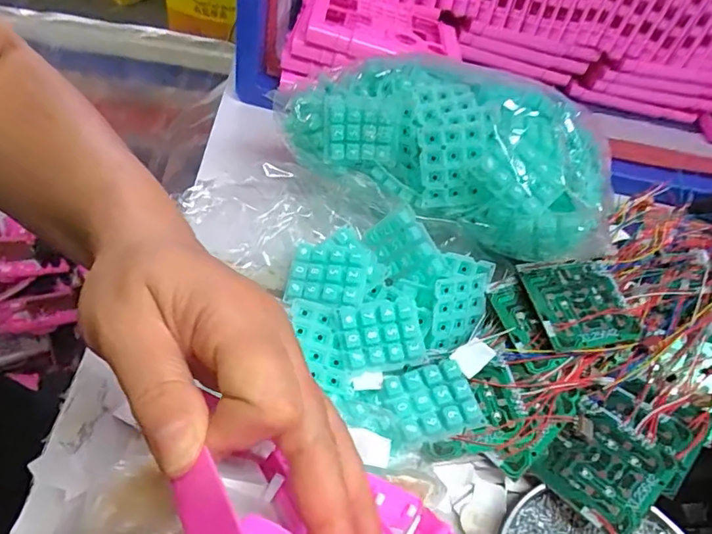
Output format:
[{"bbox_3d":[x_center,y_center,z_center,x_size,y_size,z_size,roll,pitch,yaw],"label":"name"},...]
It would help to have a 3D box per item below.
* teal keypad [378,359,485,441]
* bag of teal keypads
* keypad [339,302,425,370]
[{"bbox_3d":[0.050,0.088,0.331,0.056,0.010,0.046,-5,51,-17],"label":"teal keypad"},{"bbox_3d":[0.079,-0.101,0.414,0.255,0.094,0.144,26,49,10],"label":"bag of teal keypads"},{"bbox_3d":[0.018,0.047,0.353,0.058,0.011,0.049,-5,72,-5],"label":"keypad"}]

